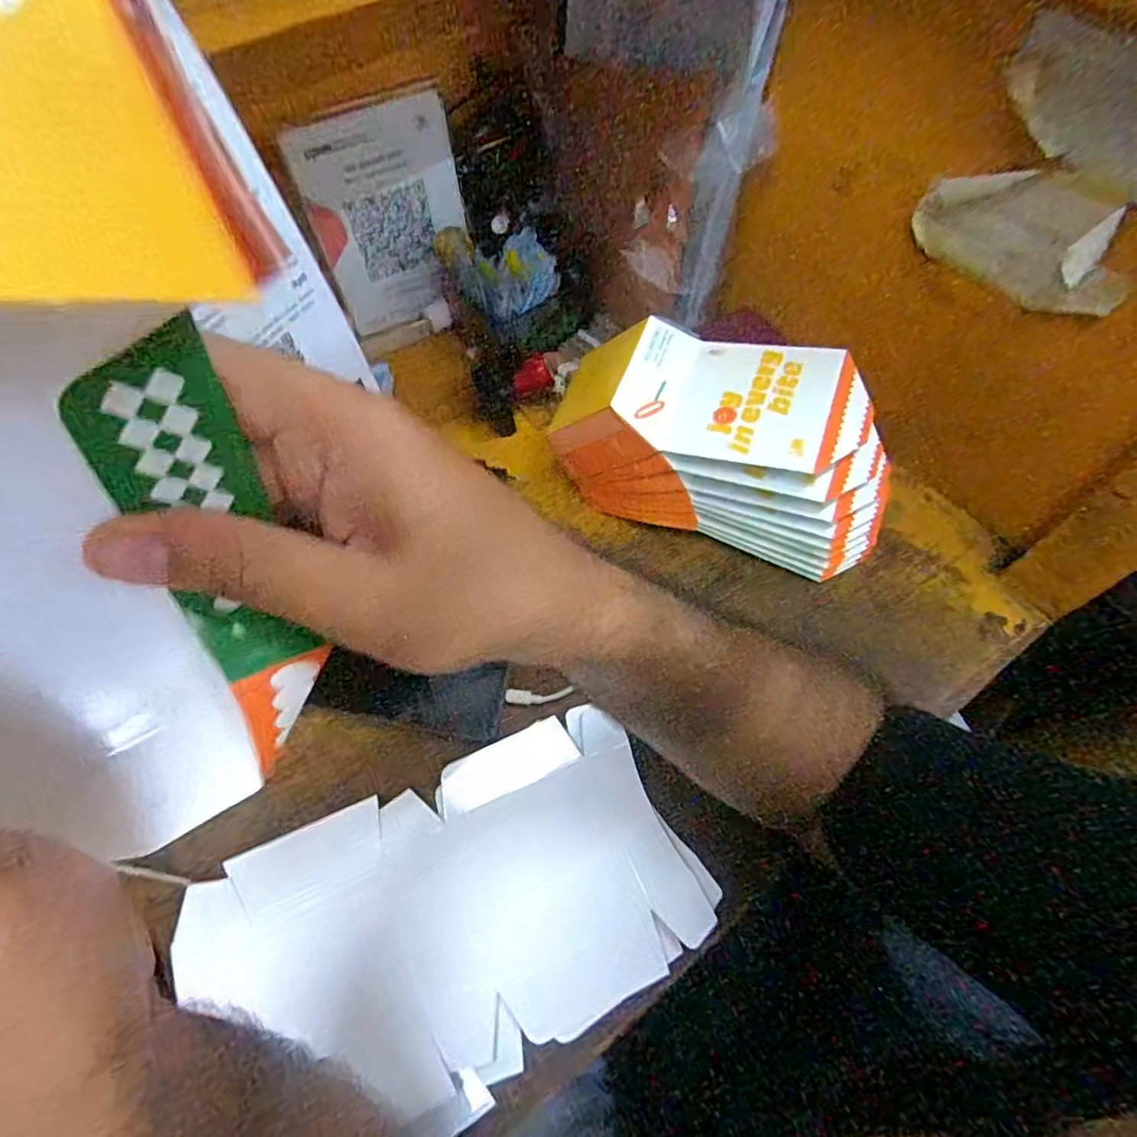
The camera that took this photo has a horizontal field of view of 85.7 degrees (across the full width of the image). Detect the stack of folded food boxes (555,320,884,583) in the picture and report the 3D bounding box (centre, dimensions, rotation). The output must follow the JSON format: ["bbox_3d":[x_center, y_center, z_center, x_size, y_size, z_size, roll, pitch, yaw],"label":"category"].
[{"bbox_3d":[0.123,-0.093,0.494,0.271,0.140,0.114,16,63,11],"label":"stack of folded food boxes"}]

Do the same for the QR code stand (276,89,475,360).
[{"bbox_3d":[-0.170,-0.328,0.610,0.143,0.215,0.033,-29,64,-13],"label":"QR code stand"}]

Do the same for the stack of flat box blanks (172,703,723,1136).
[{"bbox_3d":[-0.076,0.228,0.401,0.311,0.018,0.185,-22,64,-11],"label":"stack of flat box blanks"}]

